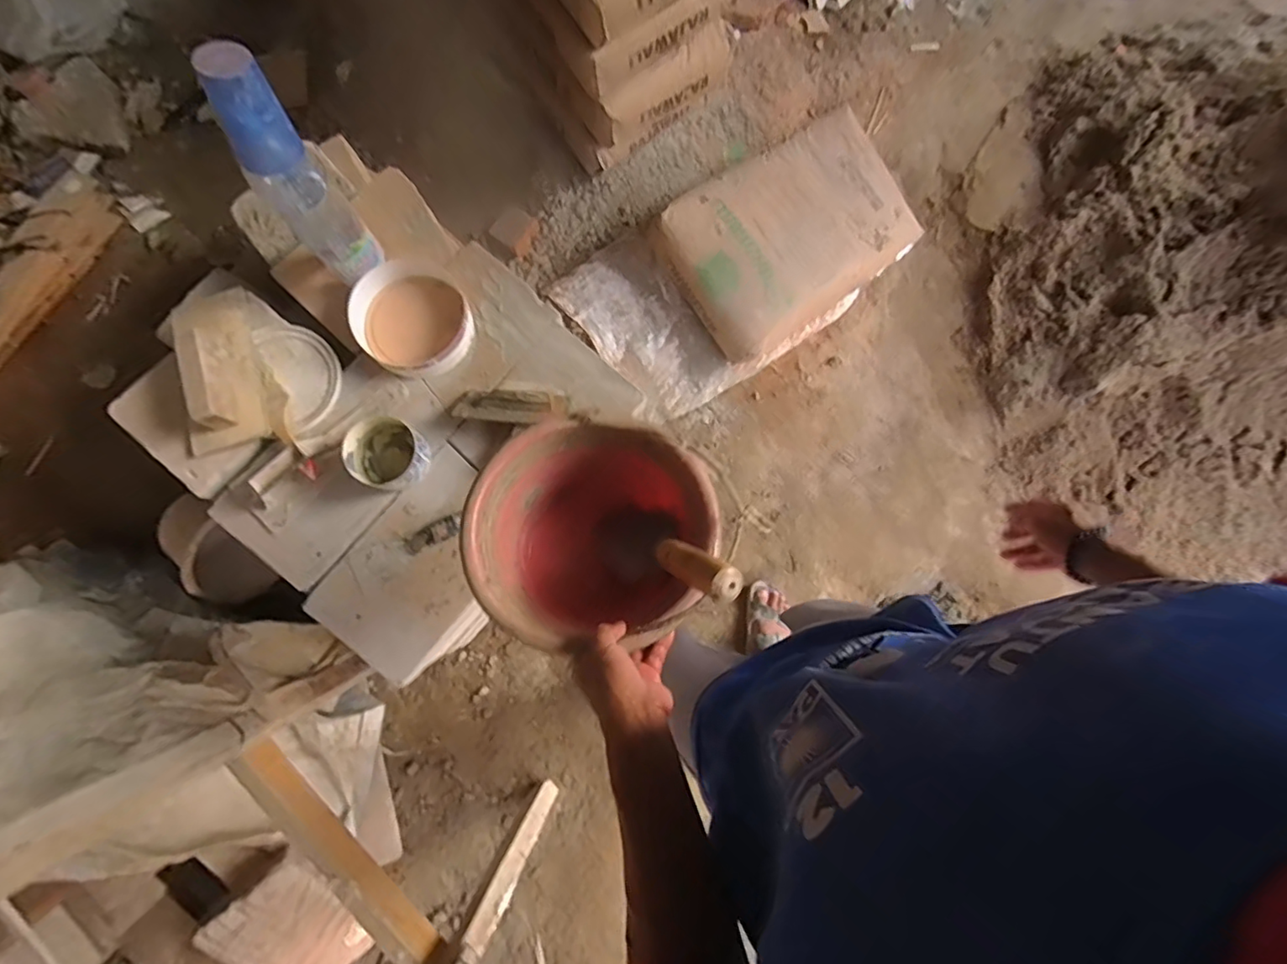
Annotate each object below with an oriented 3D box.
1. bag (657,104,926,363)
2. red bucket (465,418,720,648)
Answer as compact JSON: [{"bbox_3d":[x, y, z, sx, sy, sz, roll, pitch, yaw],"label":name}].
[{"bbox_3d":[0.351,-0.585,1.310,0.593,0.112,0.374,-36,83,-10],"label":"bag"},{"bbox_3d":[-0.053,0.057,0.645,0.250,0.212,0.223,-5,78,-3],"label":"red bucket"}]

